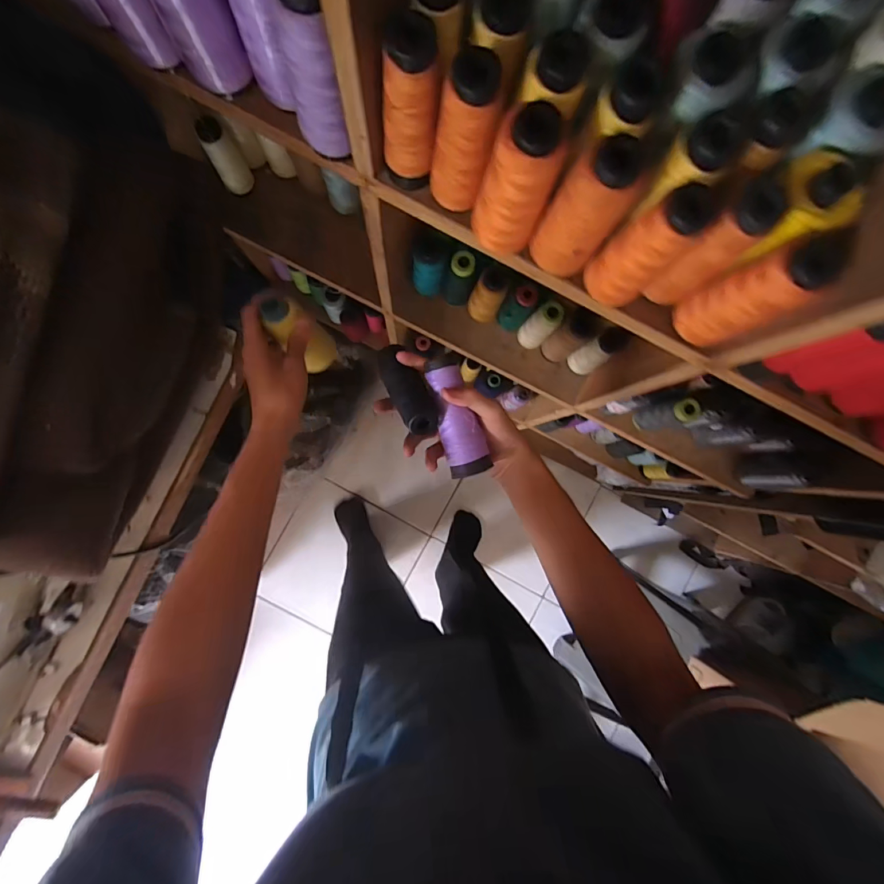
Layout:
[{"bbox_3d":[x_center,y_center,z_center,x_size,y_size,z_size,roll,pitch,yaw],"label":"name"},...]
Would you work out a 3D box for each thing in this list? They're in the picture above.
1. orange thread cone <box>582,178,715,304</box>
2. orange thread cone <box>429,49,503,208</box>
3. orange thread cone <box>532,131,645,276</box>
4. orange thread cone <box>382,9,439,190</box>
[{"bbox_3d":[0.145,-0.135,0.306,0.036,0.109,0.043,-38,90,-4],"label":"orange thread cone"},{"bbox_3d":[0.013,-0.205,0.296,0.037,0.107,0.032,2,88,-4],"label":"orange thread cone"},{"bbox_3d":[0.100,-0.163,0.305,0.045,0.104,0.037,25,86,-2],"label":"orange thread cone"},{"bbox_3d":[-0.024,-0.228,0.300,0.036,0.116,0.029,-3,88,-4],"label":"orange thread cone"}]

